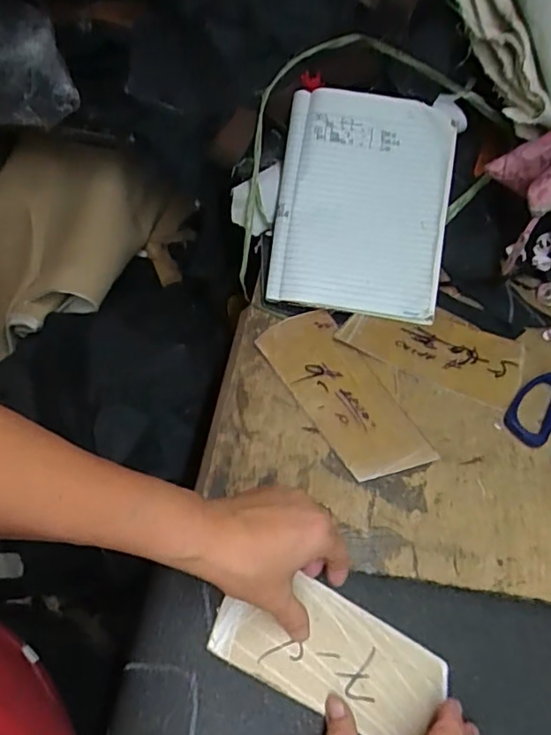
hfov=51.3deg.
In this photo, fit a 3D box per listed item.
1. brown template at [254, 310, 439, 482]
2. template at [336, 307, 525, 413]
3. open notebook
[{"bbox_3d":[0.055,0.022,0.479,0.068,0.007,0.163,-29,65,-16],"label":"brown template"},{"bbox_3d":[0.141,-0.021,0.510,0.155,0.007,0.072,23,63,5],"label":"template"},{"bbox_3d":[0.080,-0.147,0.517,0.152,0.022,0.196,9,87,1],"label":"open notebook"}]

